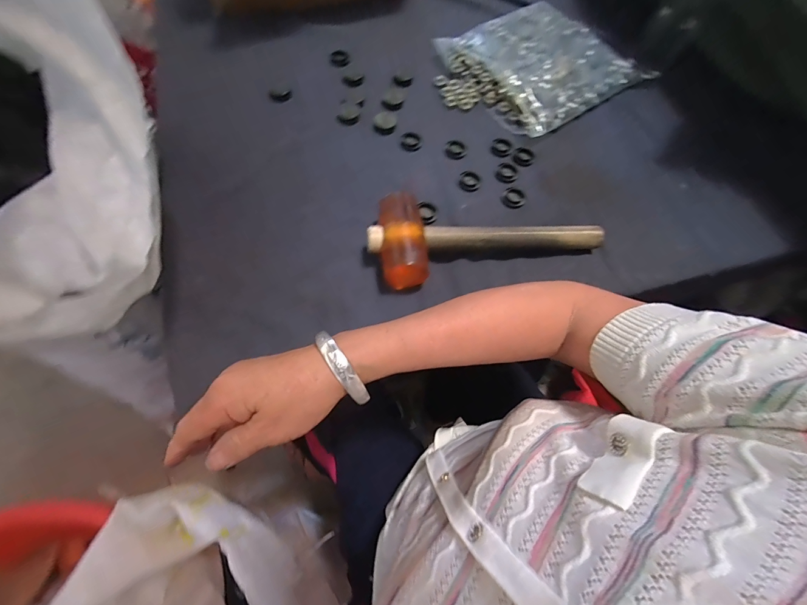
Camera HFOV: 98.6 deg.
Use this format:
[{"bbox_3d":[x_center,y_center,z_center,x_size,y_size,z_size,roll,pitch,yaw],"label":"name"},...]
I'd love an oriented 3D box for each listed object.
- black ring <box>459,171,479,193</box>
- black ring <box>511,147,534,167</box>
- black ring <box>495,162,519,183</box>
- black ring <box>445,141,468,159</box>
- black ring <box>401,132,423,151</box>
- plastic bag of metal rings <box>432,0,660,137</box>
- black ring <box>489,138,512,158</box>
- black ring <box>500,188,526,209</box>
[{"bbox_3d":[0.096,-0.176,0.499,0.030,0.010,0.034,20,67,2],"label":"black ring"},{"bbox_3d":[0.181,-0.221,0.522,0.033,0.008,0.033,2,67,-6],"label":"black ring"},{"bbox_3d":[0.153,-0.192,0.512,0.032,0.004,0.039,24,67,4],"label":"black ring"},{"bbox_3d":[0.079,-0.231,0.525,0.033,0.007,0.032,2,67,-6],"label":"black ring"},{"bbox_3d":[0.012,-0.243,0.523,0.031,0.008,0.031,2,67,-6],"label":"black ring"},{"bbox_3d":[0.216,-0.405,0.581,0.306,0.035,0.244,-33,75,-18],"label":"plastic bag of metal rings"},{"bbox_3d":[0.150,-0.237,0.529,0.030,0.007,0.037,22,67,3],"label":"black ring"},{"bbox_3d":[0.157,-0.149,0.494,0.032,0.009,0.031,35,68,8],"label":"black ring"}]

